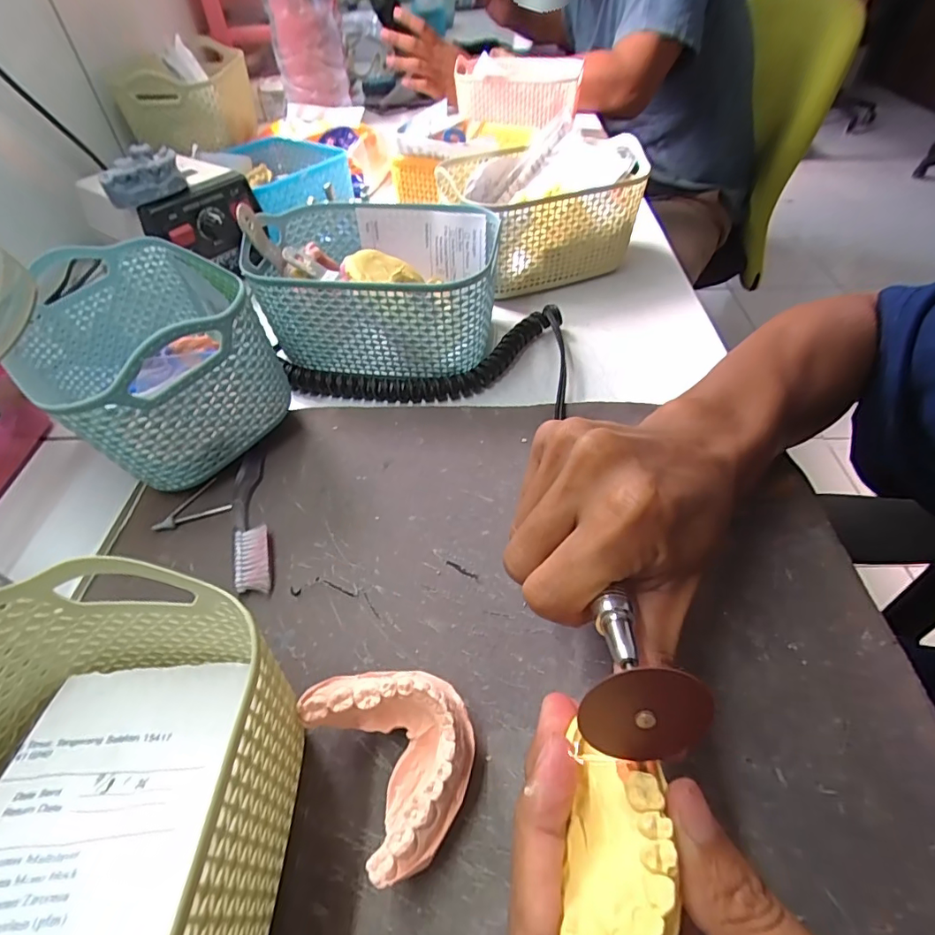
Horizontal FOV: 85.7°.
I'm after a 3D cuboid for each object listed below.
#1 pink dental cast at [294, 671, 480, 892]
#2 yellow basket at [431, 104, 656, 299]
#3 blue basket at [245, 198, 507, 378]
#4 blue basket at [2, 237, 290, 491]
[{"bbox_3d":[-0.025,0.108,0.194,0.052,0.033,0.067,-28,54,-21],"label":"pink dental cast"},{"bbox_3d":[0.064,-0.228,0.456,0.173,0.088,0.126,-19,51,-15],"label":"yellow basket"},{"bbox_3d":[-0.064,-0.128,0.372,0.164,0.080,0.116,6,49,7],"label":"blue basket"},{"bbox_3d":[-0.202,-0.071,0.316,0.116,0.095,0.177,-34,56,-25],"label":"blue basket"}]

